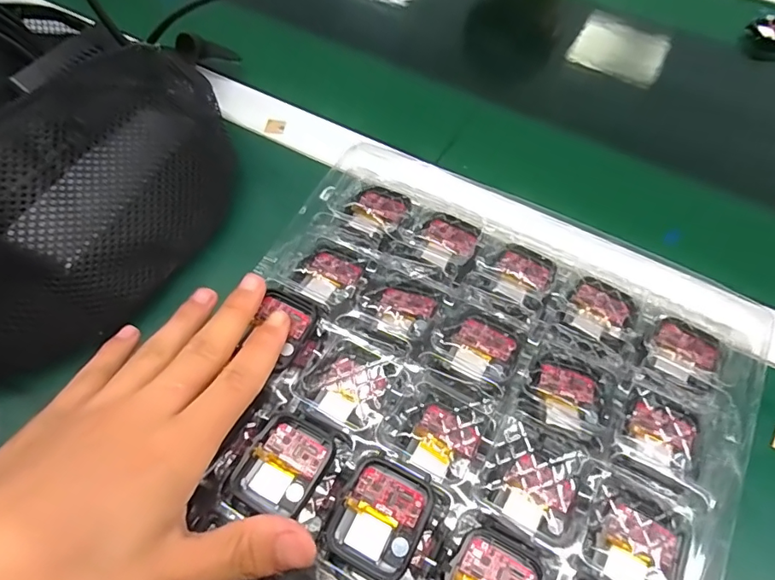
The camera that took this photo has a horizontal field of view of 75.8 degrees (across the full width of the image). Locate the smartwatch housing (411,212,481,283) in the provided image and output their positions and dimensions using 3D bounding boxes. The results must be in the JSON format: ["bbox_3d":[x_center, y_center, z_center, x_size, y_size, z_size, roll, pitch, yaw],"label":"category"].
[{"bbox_3d":[0.036,-0.028,0.303,0.038,0.012,0.035,25,61,12],"label":"smartwatch housing"}]

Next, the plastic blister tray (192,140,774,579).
[{"bbox_3d":[0.032,0.063,0.247,0.262,0.024,0.291,29,63,12],"label":"plastic blister tray"}]

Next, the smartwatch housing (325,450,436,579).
[{"bbox_3d":[-0.003,0.097,0.214,0.037,0.008,0.044,24,61,12],"label":"smartwatch housing"}]

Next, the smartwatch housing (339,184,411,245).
[{"bbox_3d":[-0.009,-0.048,0.314,0.036,0.009,0.040,24,60,12],"label":"smartwatch housing"}]

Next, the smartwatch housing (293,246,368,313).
[{"bbox_3d":[-0.034,-0.007,0.293,0.037,0.010,0.035,29,62,14],"label":"smartwatch housing"}]

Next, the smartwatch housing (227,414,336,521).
[{"bbox_3d":[-0.047,0.079,0.227,0.037,0.011,0.042,27,61,13],"label":"smartwatch housing"}]

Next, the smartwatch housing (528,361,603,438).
[{"bbox_3d":[0.092,0.055,0.256,0.038,0.011,0.035,21,60,10],"label":"smartwatch housing"}]

